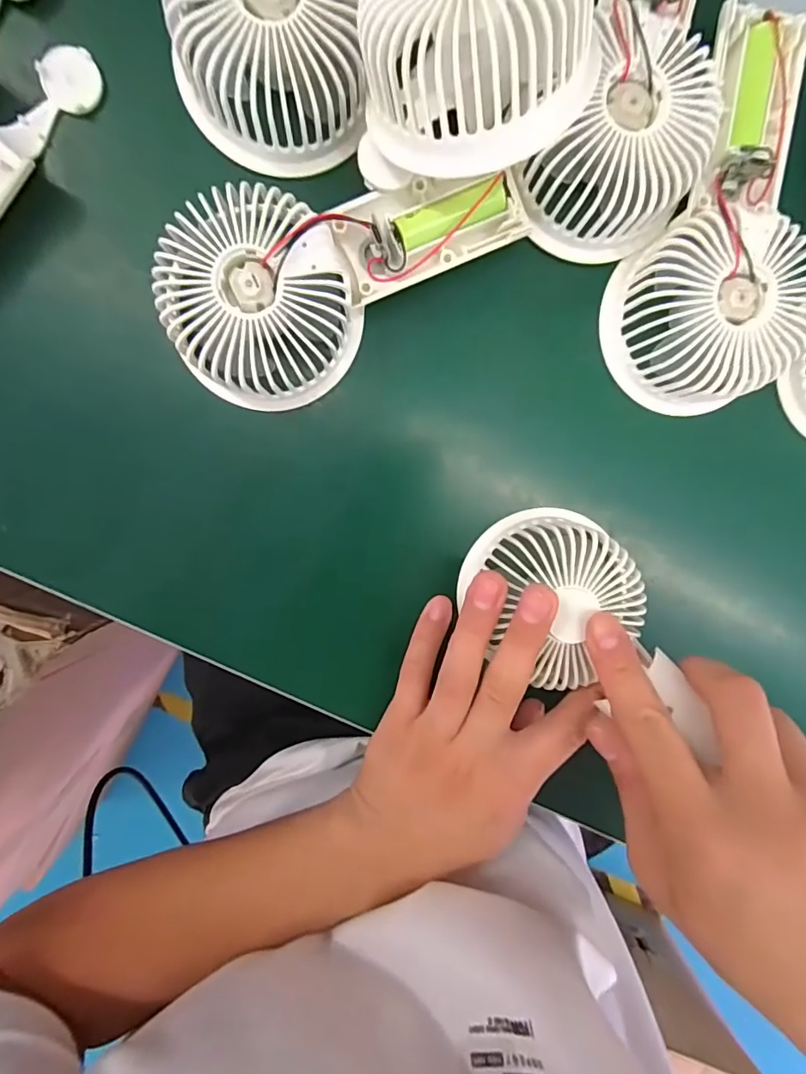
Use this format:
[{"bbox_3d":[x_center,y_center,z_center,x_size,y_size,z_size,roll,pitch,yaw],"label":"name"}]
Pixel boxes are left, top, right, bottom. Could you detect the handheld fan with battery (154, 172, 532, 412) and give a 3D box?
[{"bbox_3d":[-0.023,-0.118,0.217,0.158,0.039,0.078,-25,99,0],"label":"handheld fan with battery"}]

